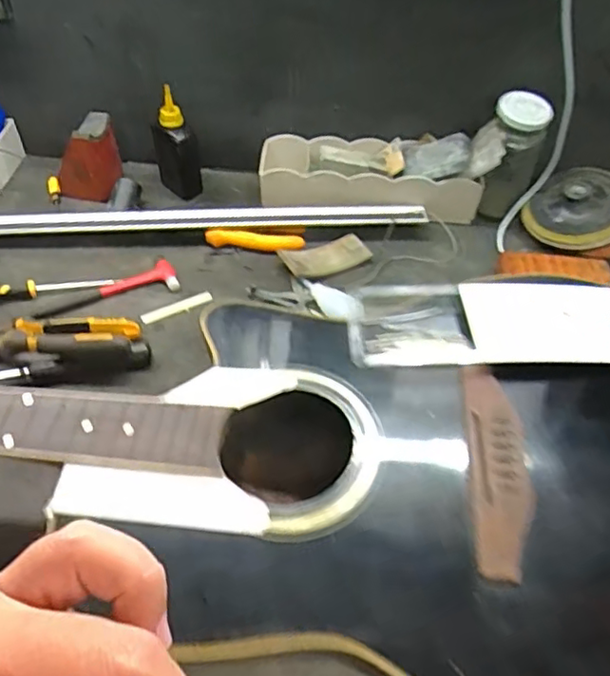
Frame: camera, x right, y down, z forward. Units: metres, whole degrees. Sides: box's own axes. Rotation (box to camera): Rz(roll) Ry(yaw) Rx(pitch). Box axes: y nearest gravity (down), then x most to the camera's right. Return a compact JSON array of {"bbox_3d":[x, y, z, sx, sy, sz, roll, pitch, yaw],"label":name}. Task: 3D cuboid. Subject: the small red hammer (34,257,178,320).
[{"bbox_3d":[-0.220,-0.051,0.691,0.154,0.015,0.037,-19,50,-17],"label":"small red hammer"}]

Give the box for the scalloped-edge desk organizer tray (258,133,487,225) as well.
[{"bbox_3d":[0.081,-0.202,0.793,0.269,0.074,0.096,3,47,2],"label":"scalloped-edge desk organizer tray"}]

